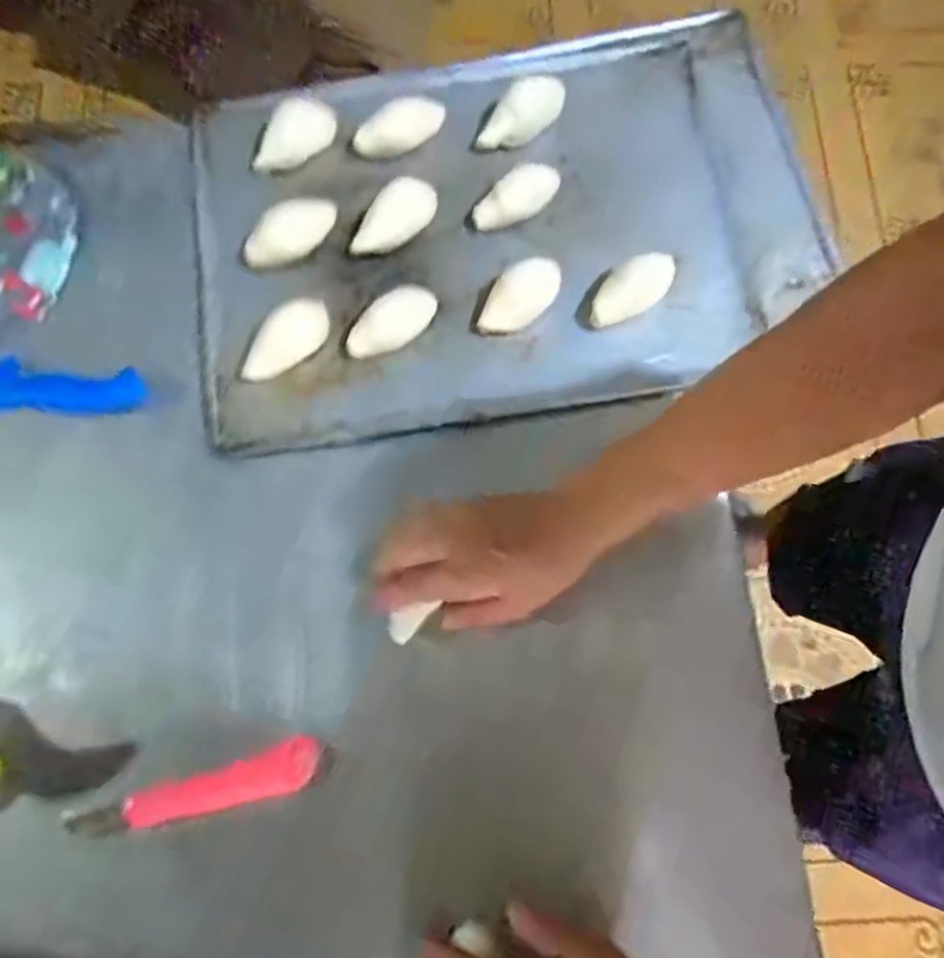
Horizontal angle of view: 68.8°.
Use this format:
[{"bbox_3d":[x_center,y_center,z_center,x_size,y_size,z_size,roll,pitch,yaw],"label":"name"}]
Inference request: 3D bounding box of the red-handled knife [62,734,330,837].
[{"bbox_3d":[-0.196,0.222,0.494,0.171,0.028,0.031,-14,76,-3],"label":"red-handled knife"}]

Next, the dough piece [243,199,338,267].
[{"bbox_3d":[-0.148,-0.202,0.562,0.084,0.023,0.036,-40,79,-9],"label":"dough piece"}]

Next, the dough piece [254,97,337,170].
[{"bbox_3d":[-0.154,-0.294,0.586,0.077,0.021,0.039,-33,78,-8],"label":"dough piece"}]

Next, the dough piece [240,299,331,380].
[{"bbox_3d":[-0.150,-0.111,0.548,0.083,0.019,0.041,-33,78,-8],"label":"dough piece"}]

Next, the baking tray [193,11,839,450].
[{"bbox_3d":[0.029,-0.222,0.587,0.534,0.043,0.337,-12,76,-2],"label":"baking tray"}]

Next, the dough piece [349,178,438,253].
[{"bbox_3d":[-0.064,-0.214,0.565,0.082,0.020,0.036,-40,79,-9],"label":"dough piece"}]

